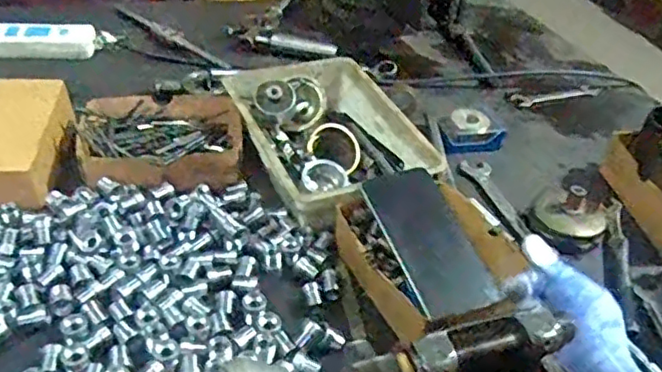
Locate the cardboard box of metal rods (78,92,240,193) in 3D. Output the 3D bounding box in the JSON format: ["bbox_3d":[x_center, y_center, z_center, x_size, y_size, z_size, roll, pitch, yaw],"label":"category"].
[{"bbox_3d":[-0.190,-0.055,0.707,0.178,0.036,0.153,-4,39,-12],"label":"cardboard box of metal rods"}]

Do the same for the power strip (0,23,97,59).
[{"bbox_3d":[-0.438,-0.202,0.871,0.204,0.032,0.047,-4,39,-12],"label":"power strip"}]

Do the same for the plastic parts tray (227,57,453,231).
[{"bbox_3d":[-0.010,-0.060,0.717,0.170,0.066,0.263,-10,41,-20],"label":"plastic parts tray"}]

